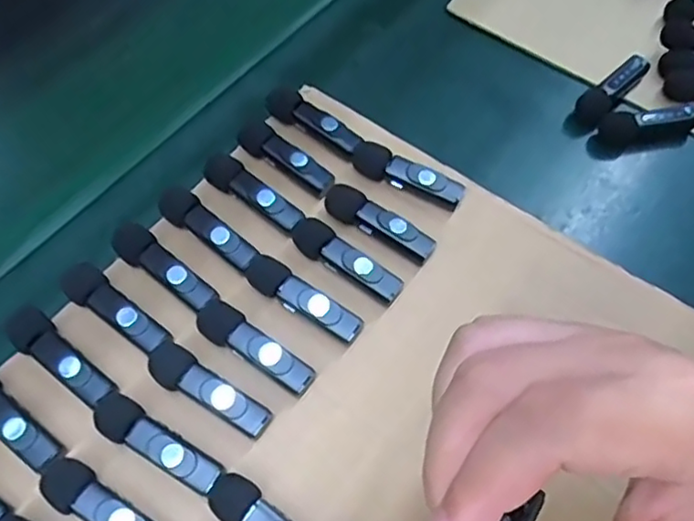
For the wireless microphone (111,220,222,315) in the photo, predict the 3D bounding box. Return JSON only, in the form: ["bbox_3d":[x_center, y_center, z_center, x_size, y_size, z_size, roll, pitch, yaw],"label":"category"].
[{"bbox_3d":[-0.096,0.002,0.324,0.063,0.010,0.019,37,67,17],"label":"wireless microphone"}]

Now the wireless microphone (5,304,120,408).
[{"bbox_3d":[-0.138,0.046,0.301,0.059,0.013,0.019,38,67,17],"label":"wireless microphone"}]

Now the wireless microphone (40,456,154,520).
[{"bbox_3d":[-0.104,0.109,0.273,0.063,0.015,0.019,27,64,13],"label":"wireless microphone"}]

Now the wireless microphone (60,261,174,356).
[{"bbox_3d":[-0.118,0.023,0.312,0.063,0.010,0.019,37,67,17],"label":"wireless microphone"}]

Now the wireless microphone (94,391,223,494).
[{"bbox_3d":[-0.087,0.082,0.284,0.066,0.011,0.019,31,65,15],"label":"wireless microphone"}]

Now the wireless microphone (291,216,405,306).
[{"bbox_3d":[-0.001,-0.001,0.332,0.065,0.011,0.018,34,66,16],"label":"wireless microphone"}]

